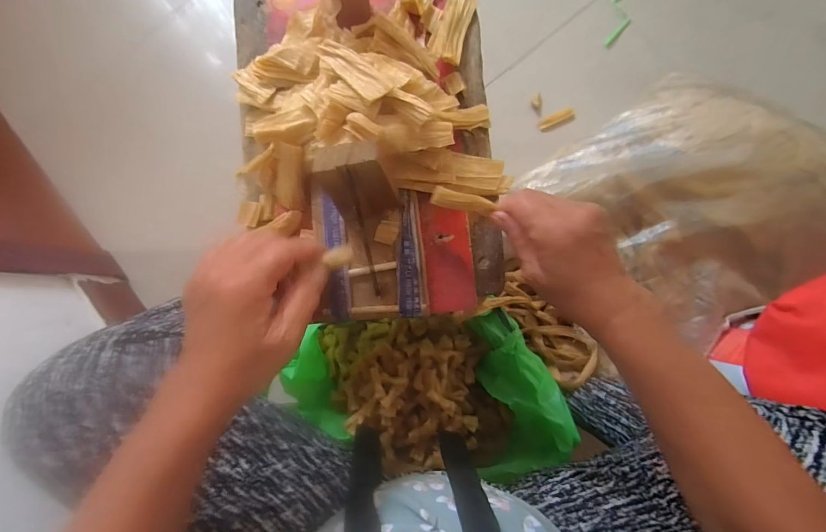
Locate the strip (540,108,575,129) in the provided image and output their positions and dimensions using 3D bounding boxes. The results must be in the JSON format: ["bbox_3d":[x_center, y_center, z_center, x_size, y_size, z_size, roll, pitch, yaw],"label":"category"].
[{"bbox_3d":[0.301,-0.307,0.768,0.070,0.009,0.023,-19,84,22],"label":"strip"}]

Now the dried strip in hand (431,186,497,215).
[{"bbox_3d":[0.039,-0.049,0.283,0.049,0.004,0.014,14,120,-5],"label":"dried strip in hand"}]

